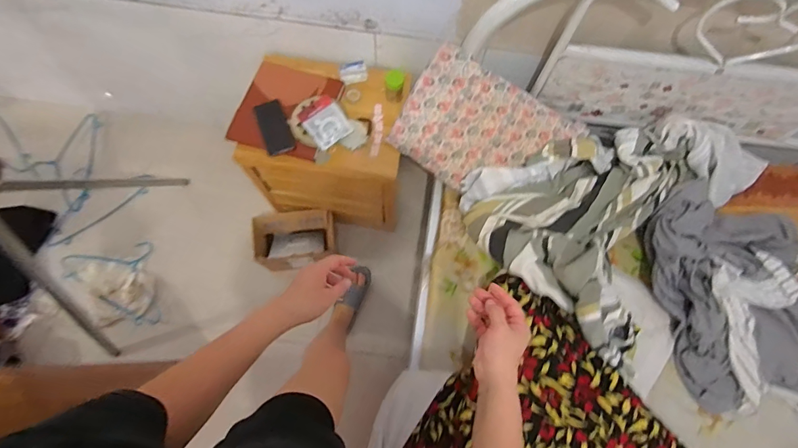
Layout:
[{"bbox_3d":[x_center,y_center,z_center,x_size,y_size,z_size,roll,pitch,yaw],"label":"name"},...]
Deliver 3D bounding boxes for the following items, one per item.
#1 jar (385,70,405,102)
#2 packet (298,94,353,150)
[{"bbox_3d":[-0.012,-0.397,1.137,0.053,0.081,0.051,0,73,-1],"label":"jar"},{"bbox_3d":[-0.201,-0.278,1.073,0.106,0.024,0.131,-36,77,-11],"label":"packet"}]

